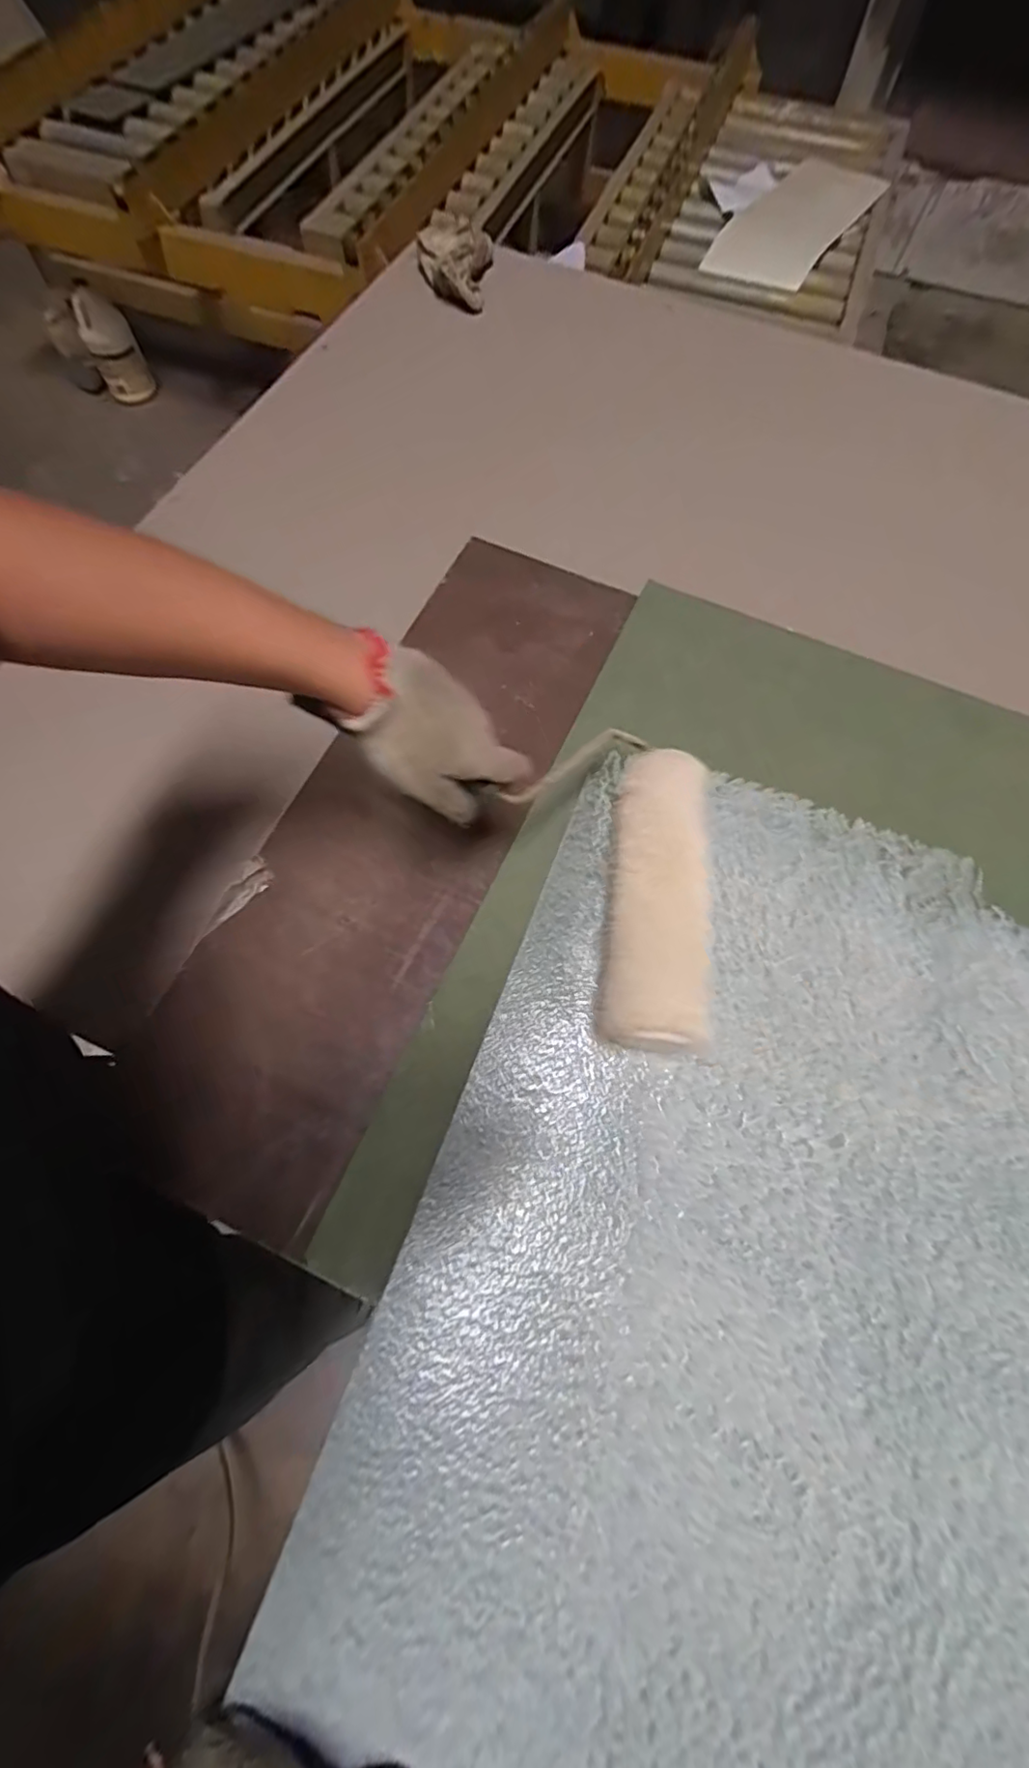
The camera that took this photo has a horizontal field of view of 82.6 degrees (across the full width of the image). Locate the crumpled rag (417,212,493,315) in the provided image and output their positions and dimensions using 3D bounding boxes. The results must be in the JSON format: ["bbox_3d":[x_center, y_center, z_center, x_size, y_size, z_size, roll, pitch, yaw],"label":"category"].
[{"bbox_3d":[-0.083,-0.891,0.842,0.109,0.060,0.101,-2,68,-2],"label":"crumpled rag"}]

